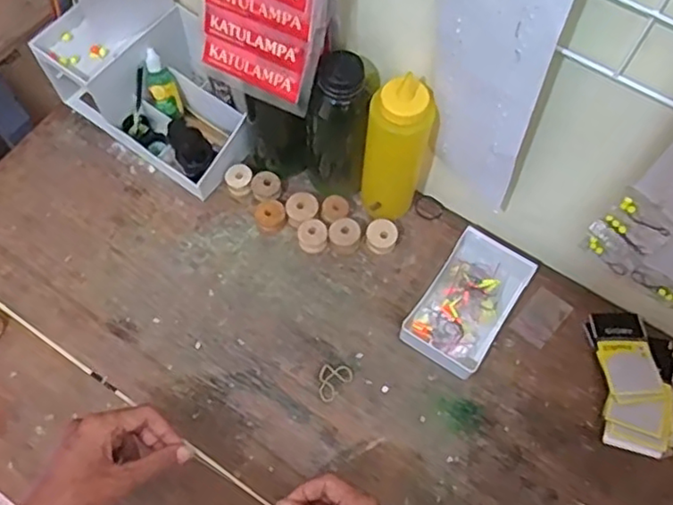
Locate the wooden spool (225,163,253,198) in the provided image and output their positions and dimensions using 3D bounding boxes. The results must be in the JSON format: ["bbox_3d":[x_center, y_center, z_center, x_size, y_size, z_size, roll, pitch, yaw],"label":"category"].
[{"bbox_3d":[-0.110,-0.083,0.720,0.029,0.022,0.031,0,66,-1],"label":"wooden spool"}]

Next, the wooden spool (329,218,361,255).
[{"bbox_3d":[0.009,-0.018,0.693,0.034,0.017,0.036,0,66,-1],"label":"wooden spool"}]

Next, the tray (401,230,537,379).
[{"bbox_3d":[0.138,0.051,0.659,0.083,0.028,0.139,33,69,13],"label":"tray"}]

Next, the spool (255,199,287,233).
[{"bbox_3d":[-0.073,-0.041,0.701,0.032,0.021,0.032,0,66,-1],"label":"spool"}]

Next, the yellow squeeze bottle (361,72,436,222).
[{"bbox_3d":[0.061,-0.097,0.633,0.066,0.182,0.056,8,66,3],"label":"yellow squeeze bottle"}]

